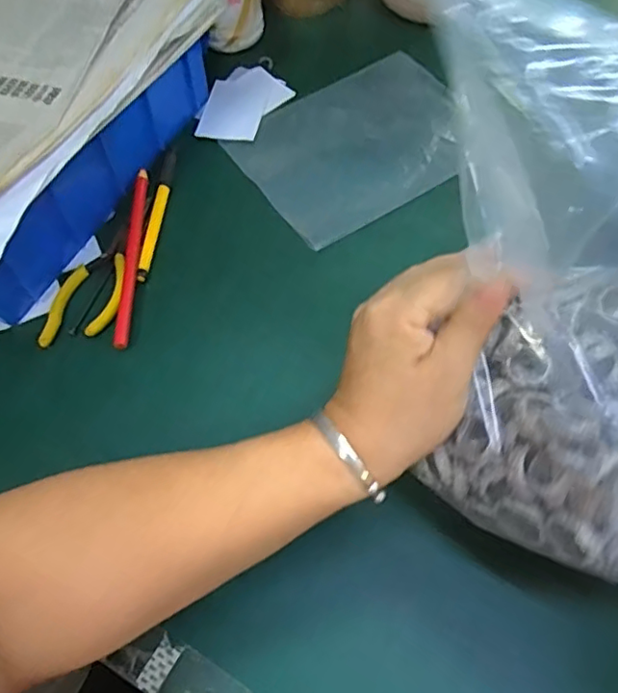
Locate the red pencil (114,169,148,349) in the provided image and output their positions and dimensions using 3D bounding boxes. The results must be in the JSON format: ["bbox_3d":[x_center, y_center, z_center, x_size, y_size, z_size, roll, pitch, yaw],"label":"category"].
[{"bbox_3d":[-0.130,-0.068,0.442,0.010,0.012,0.153,-3,62,1],"label":"red pencil"}]

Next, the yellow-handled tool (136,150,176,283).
[{"bbox_3d":[-0.119,-0.105,0.467,0.011,0.008,0.125,4,63,5],"label":"yellow-handled tool"}]

